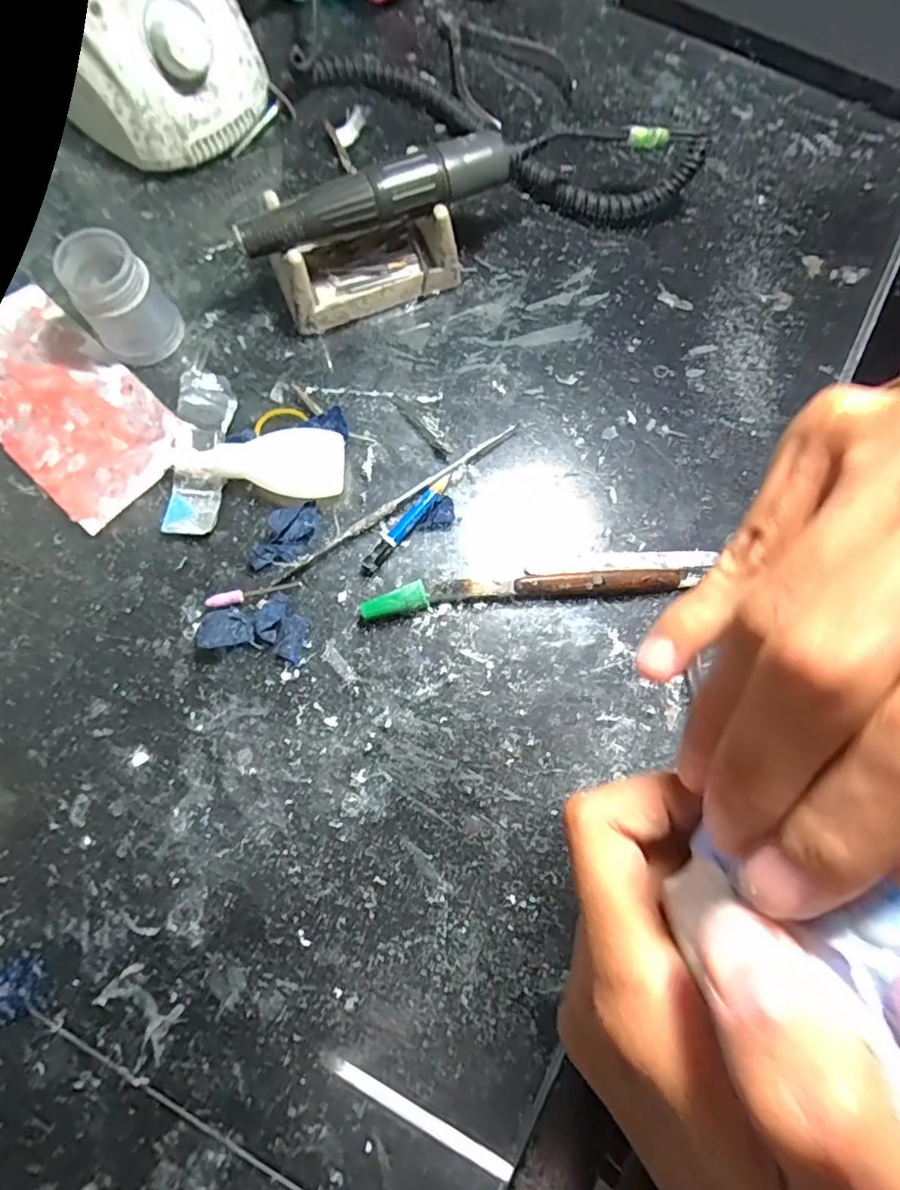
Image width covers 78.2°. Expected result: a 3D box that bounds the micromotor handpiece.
[{"bbox_3d":[-0.037,-0.205,0.284,0.143,0.019,0.021,-23,77,-6],"label":"micromotor handpiece"}]

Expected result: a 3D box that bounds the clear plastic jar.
[{"bbox_3d":[-0.173,-0.156,0.292,0.042,0.050,0.043,-29,79,-8],"label":"clear plastic jar"}]

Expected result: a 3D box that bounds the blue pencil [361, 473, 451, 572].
[{"bbox_3d":[-0.021,-0.038,0.288,0.008,0.009,0.065,39,78,8],"label":"blue pencil"}]

